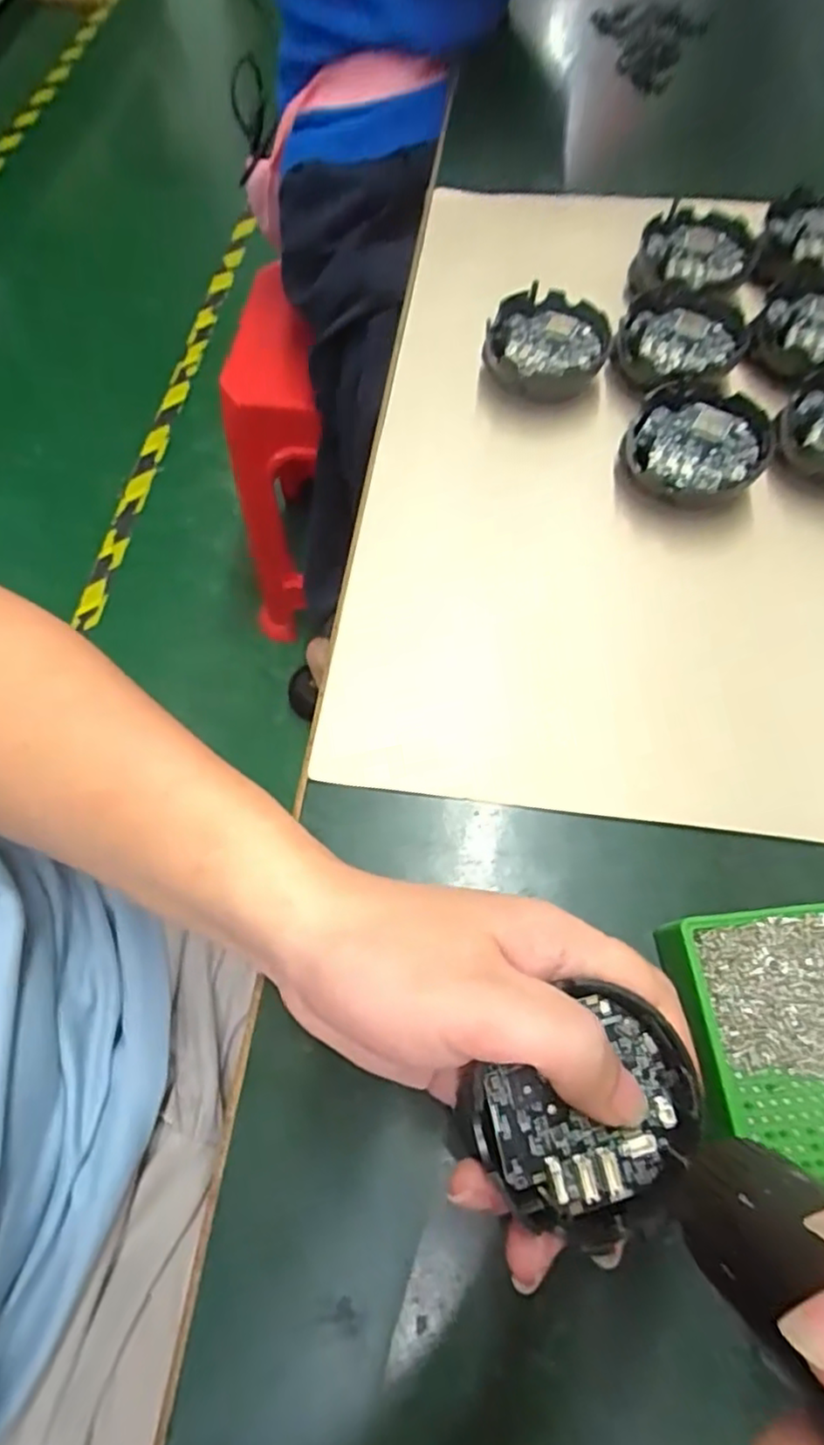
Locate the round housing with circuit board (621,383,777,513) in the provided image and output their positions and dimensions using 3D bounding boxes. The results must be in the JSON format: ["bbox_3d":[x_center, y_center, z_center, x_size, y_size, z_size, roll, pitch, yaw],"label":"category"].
[{"bbox_3d":[0.151,-0.144,0.345,0.070,0.029,0.070,0,66,1],"label":"round housing with circuit board"}]

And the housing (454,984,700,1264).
[{"bbox_3d":[0.056,0.123,0.199,0.071,0.015,0.062,-35,70,-14],"label":"housing"}]

